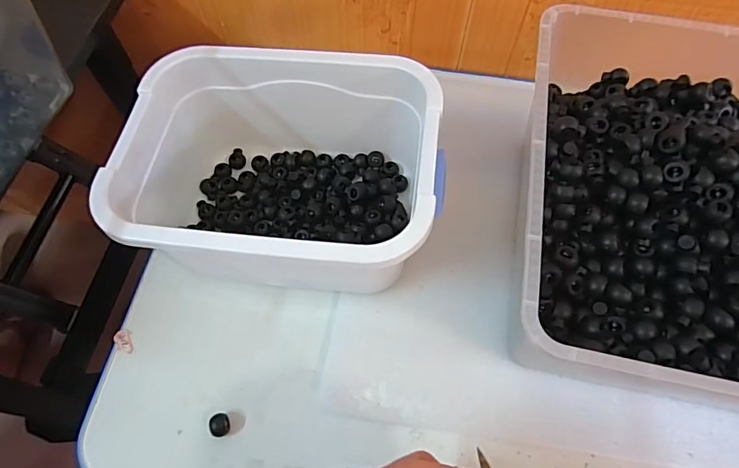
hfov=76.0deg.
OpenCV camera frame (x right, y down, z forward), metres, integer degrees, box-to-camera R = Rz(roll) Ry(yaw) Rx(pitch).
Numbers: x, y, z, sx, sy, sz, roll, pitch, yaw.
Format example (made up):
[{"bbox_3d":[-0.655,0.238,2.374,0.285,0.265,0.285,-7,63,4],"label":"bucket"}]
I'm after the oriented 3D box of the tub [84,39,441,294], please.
[{"bbox_3d":[-0.073,-0.051,0.409,0.248,0.123,0.190,6,64,2],"label":"tub"}]

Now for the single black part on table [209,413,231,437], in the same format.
[{"bbox_3d":[-0.120,0.154,0.381,0.016,0.014,0.017,1,64,-1],"label":"single black part on table"}]

